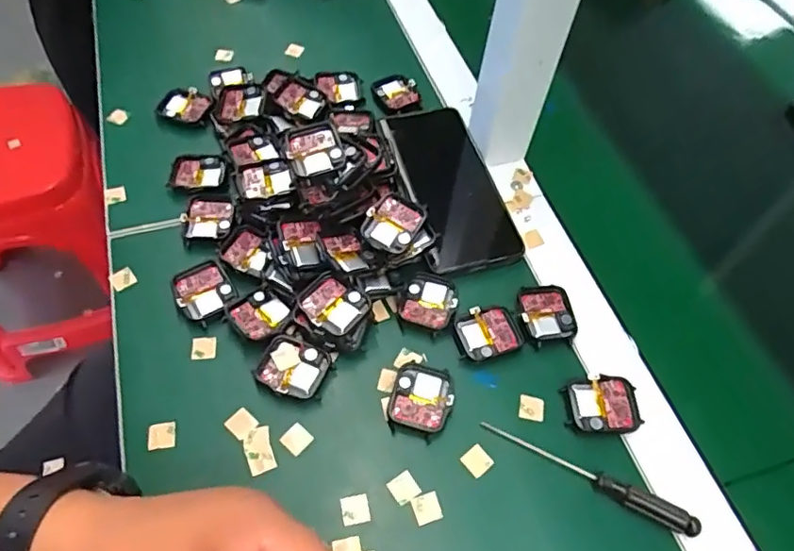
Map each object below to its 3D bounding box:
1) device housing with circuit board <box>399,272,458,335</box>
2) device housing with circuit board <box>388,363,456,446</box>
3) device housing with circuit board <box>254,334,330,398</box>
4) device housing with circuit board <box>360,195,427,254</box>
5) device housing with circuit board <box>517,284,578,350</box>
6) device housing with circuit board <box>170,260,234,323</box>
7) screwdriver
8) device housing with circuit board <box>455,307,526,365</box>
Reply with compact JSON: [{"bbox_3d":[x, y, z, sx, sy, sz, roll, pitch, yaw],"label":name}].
[{"bbox_3d":[0.023,0.018,0.401,0.039,0.007,0.042,20,58,10],"label":"device housing with circuit board"},{"bbox_3d":[0.016,0.079,0.363,0.038,0.010,0.046,15,57,6],"label":"device housing with circuit board"},{"bbox_3d":[-0.068,0.060,0.370,0.042,0.012,0.036,23,58,11],"label":"device housing with circuit board"},{"bbox_3d":[-0.002,-0.037,0.405,0.037,0.010,0.042,31,75,10],"label":"device housing with circuit board"},{"bbox_3d":[0.106,0.028,0.400,0.038,0.008,0.045,-3,57,-6],"label":"device housing with circuit board"},{"bbox_3d":[-0.135,0.011,0.396,0.037,0.008,0.039,-24,61,-18],"label":"device housing with circuit board"},{"bbox_3d":[0.114,0.119,0.340,0.130,0.014,0.012,26,59,13],"label":"screwdriver"},{"bbox_3d":[0.063,0.039,0.389,0.043,0.005,0.035,-11,58,-11],"label":"device housing with circuit board"}]

